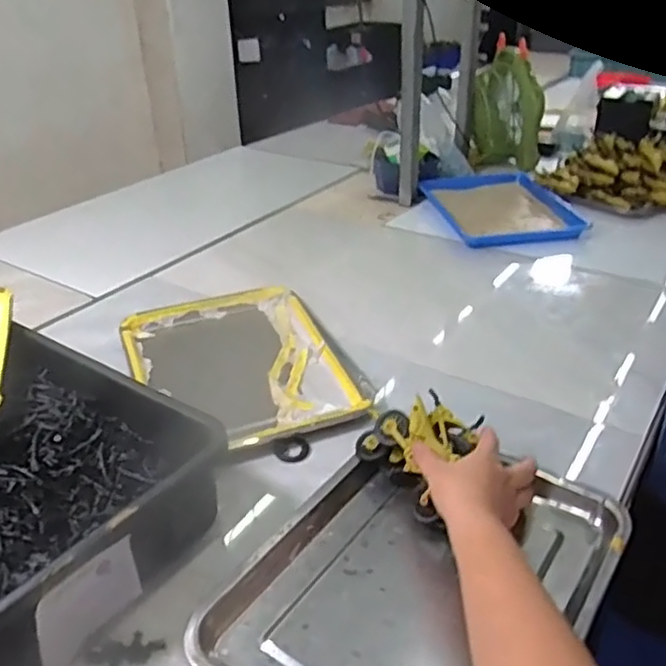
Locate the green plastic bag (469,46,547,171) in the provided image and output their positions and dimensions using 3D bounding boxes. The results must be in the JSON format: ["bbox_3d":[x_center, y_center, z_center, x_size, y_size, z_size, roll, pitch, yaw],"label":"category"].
[{"bbox_3d":[0.416,-0.533,1.572,0.162,0.246,0.135,4,31,9],"label":"green plastic bag"}]

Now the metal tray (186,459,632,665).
[{"bbox_3d":[0.072,0.209,0.560,0.265,0.027,0.335,19,36,31],"label":"metal tray"}]

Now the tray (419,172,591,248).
[{"bbox_3d":[0.348,-0.266,1.364,0.264,0.024,0.369,-4,31,-5],"label":"tray"}]

